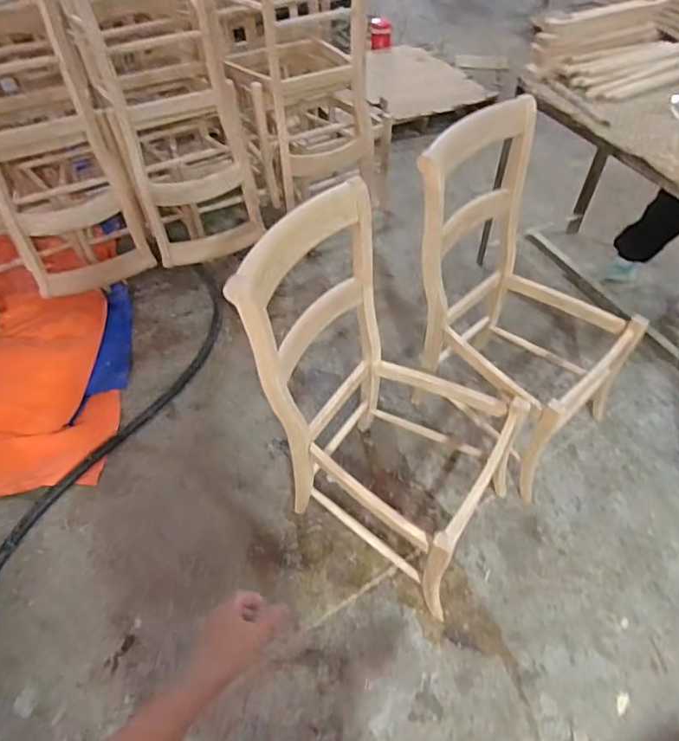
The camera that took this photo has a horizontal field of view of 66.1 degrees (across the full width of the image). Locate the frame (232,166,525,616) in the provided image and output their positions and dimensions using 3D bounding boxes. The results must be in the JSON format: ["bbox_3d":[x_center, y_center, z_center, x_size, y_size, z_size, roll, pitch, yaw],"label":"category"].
[{"bbox_3d":[0.154,0.105,1.306,0.557,0.939,0.517,25,57,21],"label":"frame"}]

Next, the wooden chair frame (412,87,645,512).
[{"bbox_3d":[0.536,-0.186,1.485,0.484,0.858,0.578,-35,58,-22],"label":"wooden chair frame"}]

